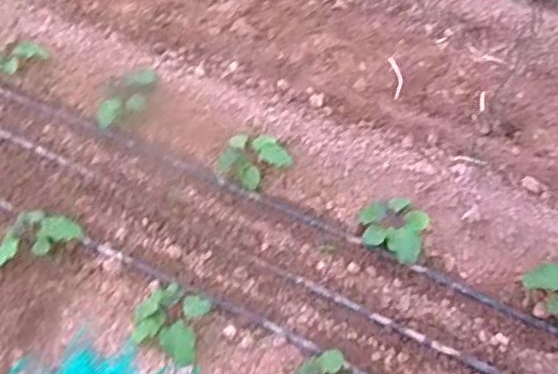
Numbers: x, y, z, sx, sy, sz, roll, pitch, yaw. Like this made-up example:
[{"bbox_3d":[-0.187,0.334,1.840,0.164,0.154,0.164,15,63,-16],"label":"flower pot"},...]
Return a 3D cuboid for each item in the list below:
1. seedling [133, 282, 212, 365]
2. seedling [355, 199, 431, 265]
[{"bbox_3d":[-0.304,0.386,1.659,0.205,0.099,0.214,-1,56,2],"label":"seedling"},{"bbox_3d":[0.342,0.128,1.770,0.209,0.137,0.181,17,60,13],"label":"seedling"}]

